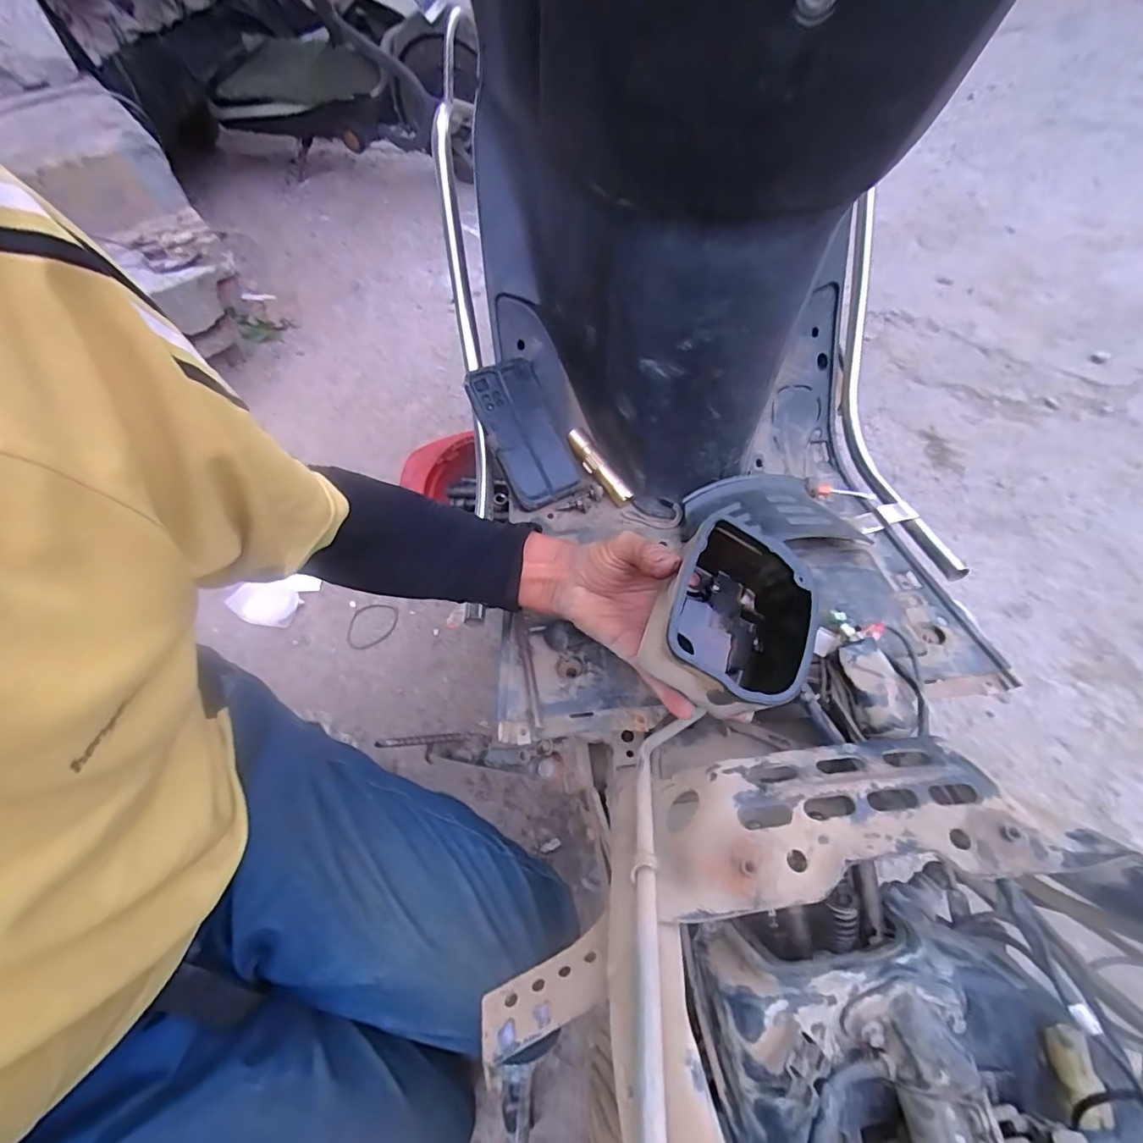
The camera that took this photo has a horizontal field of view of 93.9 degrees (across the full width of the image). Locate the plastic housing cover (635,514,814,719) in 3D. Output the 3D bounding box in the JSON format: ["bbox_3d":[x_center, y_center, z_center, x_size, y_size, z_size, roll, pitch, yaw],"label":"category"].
[{"bbox_3d":[0.107,0.034,0.378,0.099,0.070,0.122,31,60,-2],"label":"plastic housing cover"}]

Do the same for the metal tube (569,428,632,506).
[{"bbox_3d":[0.029,-0.117,0.606,0.022,0.014,0.102,-35,82,-18],"label":"metal tube"}]

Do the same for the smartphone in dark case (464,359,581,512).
[{"bbox_3d":[-0.053,-0.154,0.600,0.084,0.012,0.159,-22,92,-10],"label":"smartphone in dark case"}]

